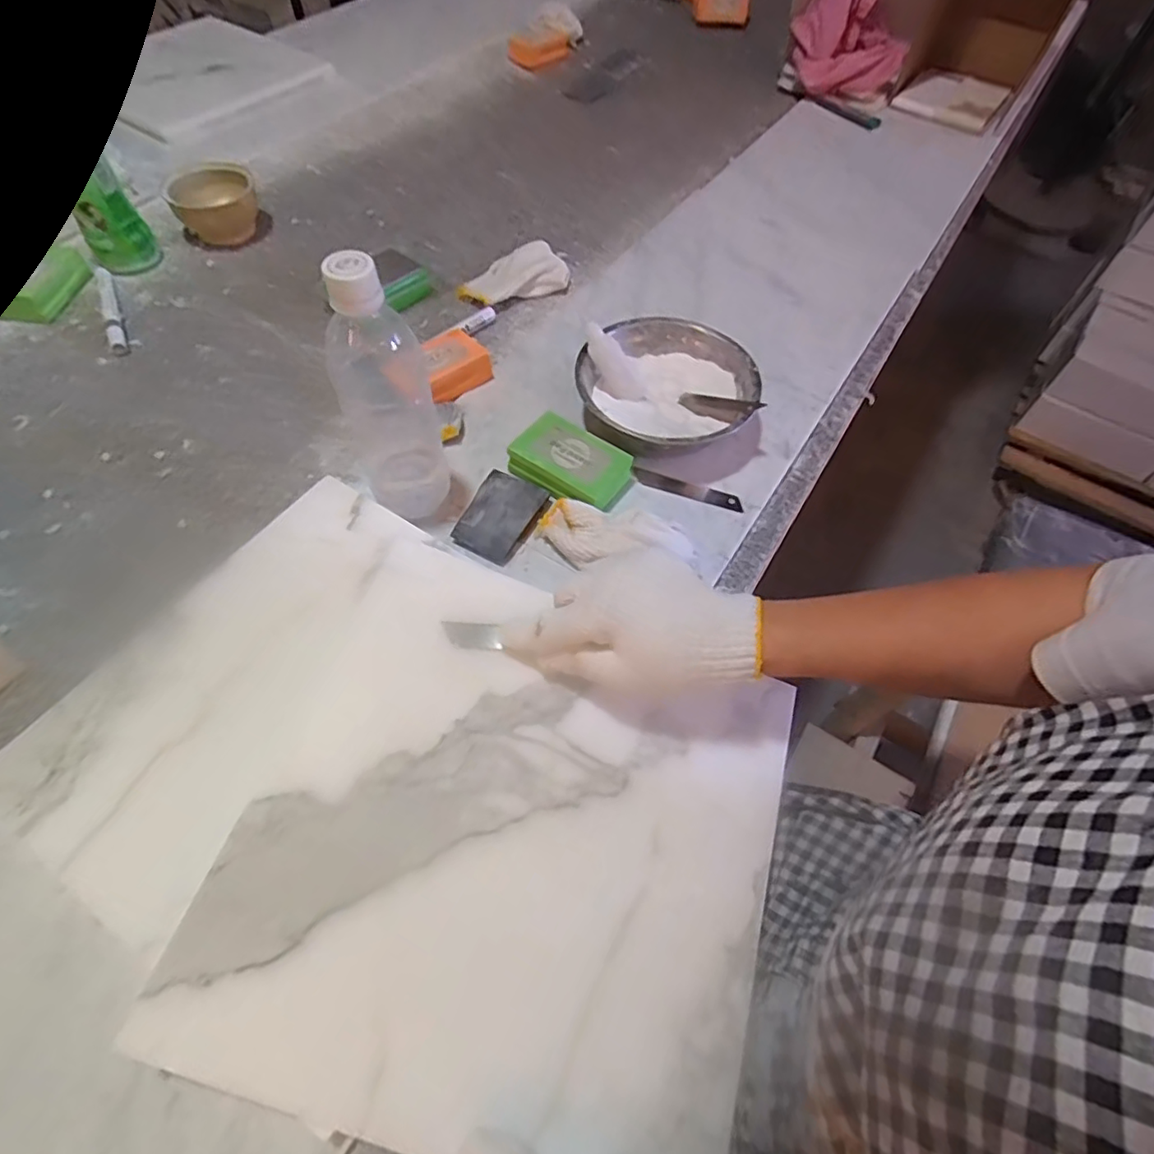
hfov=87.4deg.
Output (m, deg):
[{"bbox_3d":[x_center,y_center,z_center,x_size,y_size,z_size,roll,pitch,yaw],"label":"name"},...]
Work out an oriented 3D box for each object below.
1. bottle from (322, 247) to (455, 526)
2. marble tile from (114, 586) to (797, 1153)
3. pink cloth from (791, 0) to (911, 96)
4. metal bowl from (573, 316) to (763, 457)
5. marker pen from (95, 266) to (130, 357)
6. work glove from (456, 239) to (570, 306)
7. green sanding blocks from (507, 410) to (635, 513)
[{"bbox_3d":[-0.136,-0.127,0.436,0.065,0.204,0.057,-17,59,-11],"label":"bottle"},{"bbox_3d":[-0.033,0.160,0.352,0.297,0.013,0.267,20,61,-2],"label":"marble tile"},{"bbox_3d":[0.429,-0.842,0.956,0.165,0.128,0.072,10,60,4],"label":"pink cloth"},{"bbox_3d":[0.085,-0.187,0.570,0.158,0.058,0.158,0,58,0],"label":"metal bowl"},{"bbox_3d":[-0.491,-0.283,0.637,0.015,0.016,0.138,-23,61,-14],"label":"marker pen"},{"bbox_3d":[-0.074,-0.342,0.685,0.124,0.027,0.065,-21,60,-13],"label":"work glove"},{"bbox_3d":[-0.003,-0.098,0.517,0.098,0.027,0.061,28,62,17],"label":"green sanding blocks"}]

